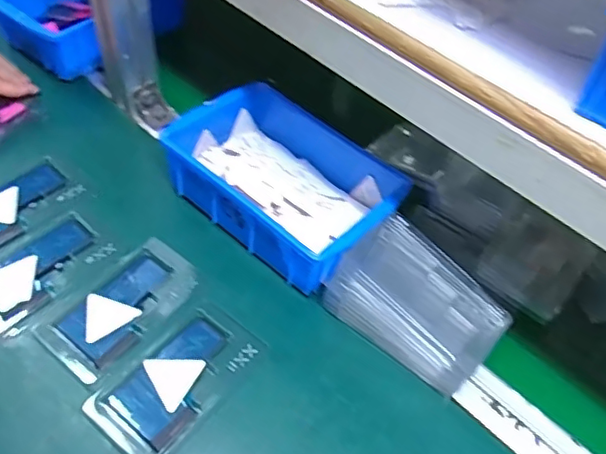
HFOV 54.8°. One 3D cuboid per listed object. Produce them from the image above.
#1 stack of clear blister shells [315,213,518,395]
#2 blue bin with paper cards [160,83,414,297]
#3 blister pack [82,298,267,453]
[{"bbox_3d":[0.093,0.062,0.473,0.129,0.049,0.092,39,59,23],"label":"stack of clear blister shells"},{"bbox_3d":[-0.015,-0.046,0.544,0.206,0.057,0.146,37,58,21],"label":"blue bin with paper cards"},{"bbox_3d":[-0.093,0.113,0.443,0.073,0.005,0.129,34,55,20],"label":"blister pack"}]

